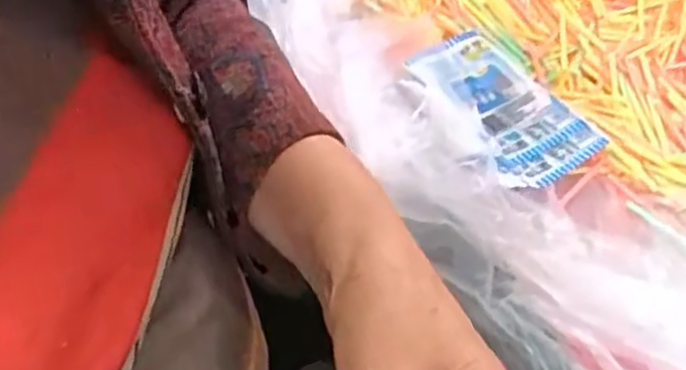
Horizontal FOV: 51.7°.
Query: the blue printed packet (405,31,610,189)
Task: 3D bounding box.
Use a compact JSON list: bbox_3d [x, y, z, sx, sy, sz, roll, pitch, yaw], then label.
[{"bbox_3d":[0.092,-0.050,0.423,0.070,0.017,0.119,-24,52,-29],"label":"blue printed packet"}]

